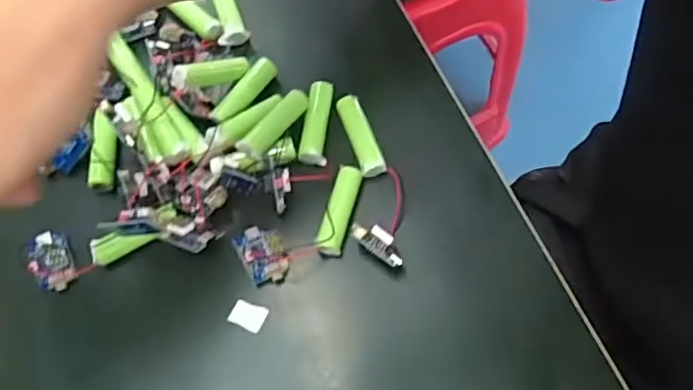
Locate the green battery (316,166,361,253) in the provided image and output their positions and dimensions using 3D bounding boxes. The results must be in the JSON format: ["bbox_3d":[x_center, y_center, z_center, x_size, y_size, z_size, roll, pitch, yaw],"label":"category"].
[{"bbox_3d":[-0.004,0.007,0.328,0.014,0.014,0.051,14,67,7],"label":"green battery"}]

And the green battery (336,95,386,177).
[{"bbox_3d":[0.009,-0.034,0.351,0.016,0.014,0.053,-17,67,-7],"label":"green battery"}]

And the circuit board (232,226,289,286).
[{"bbox_3d":[-0.046,0.033,0.325,0.022,0.014,0.034,-27,69,-11],"label":"circuit board"}]

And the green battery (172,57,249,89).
[{"bbox_3d":[-0.081,-0.074,0.352,0.050,0.012,0.011,-23,65,-41],"label":"green battery"}]

